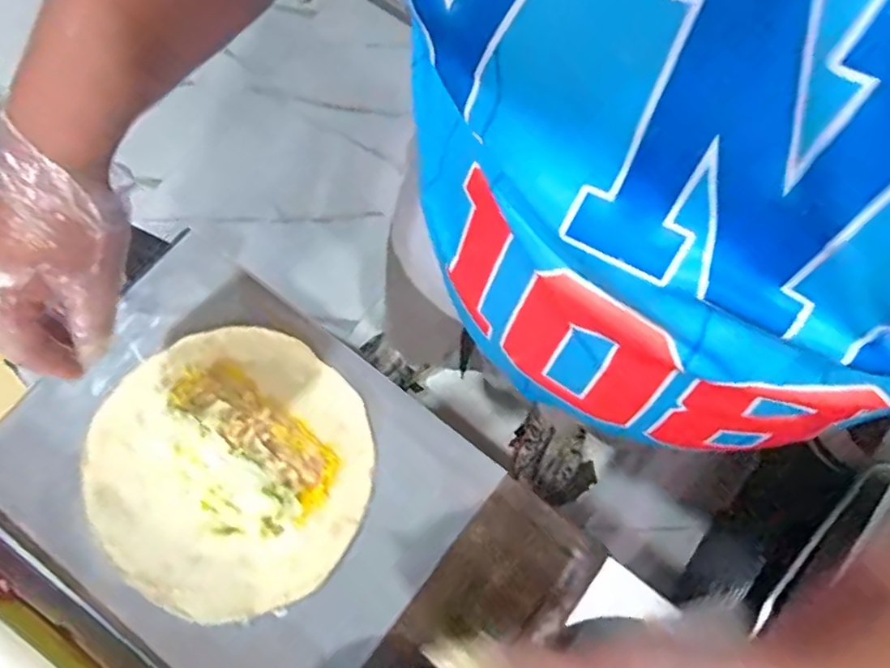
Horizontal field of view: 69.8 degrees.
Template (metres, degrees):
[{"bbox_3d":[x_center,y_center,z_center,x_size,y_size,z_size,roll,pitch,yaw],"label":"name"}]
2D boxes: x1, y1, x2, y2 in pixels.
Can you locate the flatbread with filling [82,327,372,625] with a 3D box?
[{"bbox_3d":[-0.191,0.113,0.560,0.240,0.035,0.233,0,75,-1],"label":"flatbread with filling"}]

